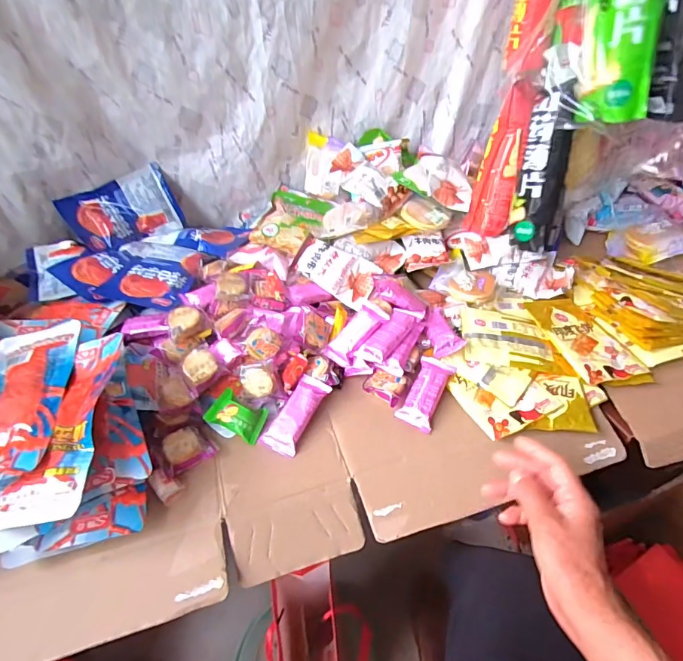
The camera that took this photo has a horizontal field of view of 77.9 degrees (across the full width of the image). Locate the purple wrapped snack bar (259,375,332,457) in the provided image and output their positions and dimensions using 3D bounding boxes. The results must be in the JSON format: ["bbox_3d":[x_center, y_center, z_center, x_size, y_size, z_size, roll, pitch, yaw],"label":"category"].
[{"bbox_3d":[-0.054,0.099,0.512,0.041,0.014,0.098,21,61,23],"label":"purple wrapped snack bar"}]

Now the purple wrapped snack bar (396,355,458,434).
[{"bbox_3d":[0.106,0.077,0.532,0.043,0.012,0.094,19,62,21],"label":"purple wrapped snack bar"}]

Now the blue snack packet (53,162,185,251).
[{"bbox_3d":[-0.360,-0.197,0.704,0.167,0.109,0.017,-30,5,-19],"label":"blue snack packet"}]

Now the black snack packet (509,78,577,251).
[{"bbox_3d":[0.263,-0.207,0.557,0.061,0.197,0.024,8,25,27],"label":"black snack packet"}]

